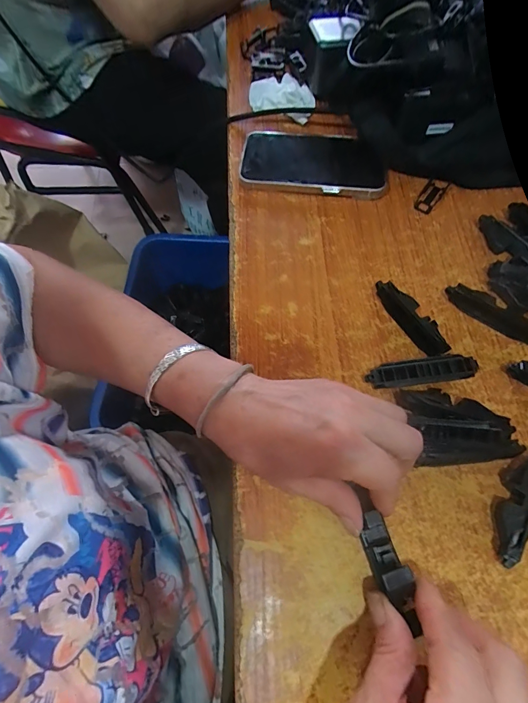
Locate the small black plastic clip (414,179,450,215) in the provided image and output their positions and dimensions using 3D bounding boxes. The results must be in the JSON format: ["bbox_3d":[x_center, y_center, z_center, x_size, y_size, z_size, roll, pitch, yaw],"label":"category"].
[{"bbox_3d":[0.171,-0.159,0.357,0.019,0.006,0.046,32,71,13],"label":"small black plastic clip"}]

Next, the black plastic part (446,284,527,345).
[{"bbox_3d":[0.196,-0.033,0.299,0.082,0.015,0.018,36,72,14],"label":"black plastic part"}]

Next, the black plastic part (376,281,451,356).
[{"bbox_3d":[0.126,-0.029,0.299,0.026,0.015,0.077,-28,70,-10],"label":"black plastic part"}]

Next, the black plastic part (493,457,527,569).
[{"bbox_3d":[0.173,0.103,0.240,0.017,0.020,0.079,31,71,13],"label":"black plastic part"}]

